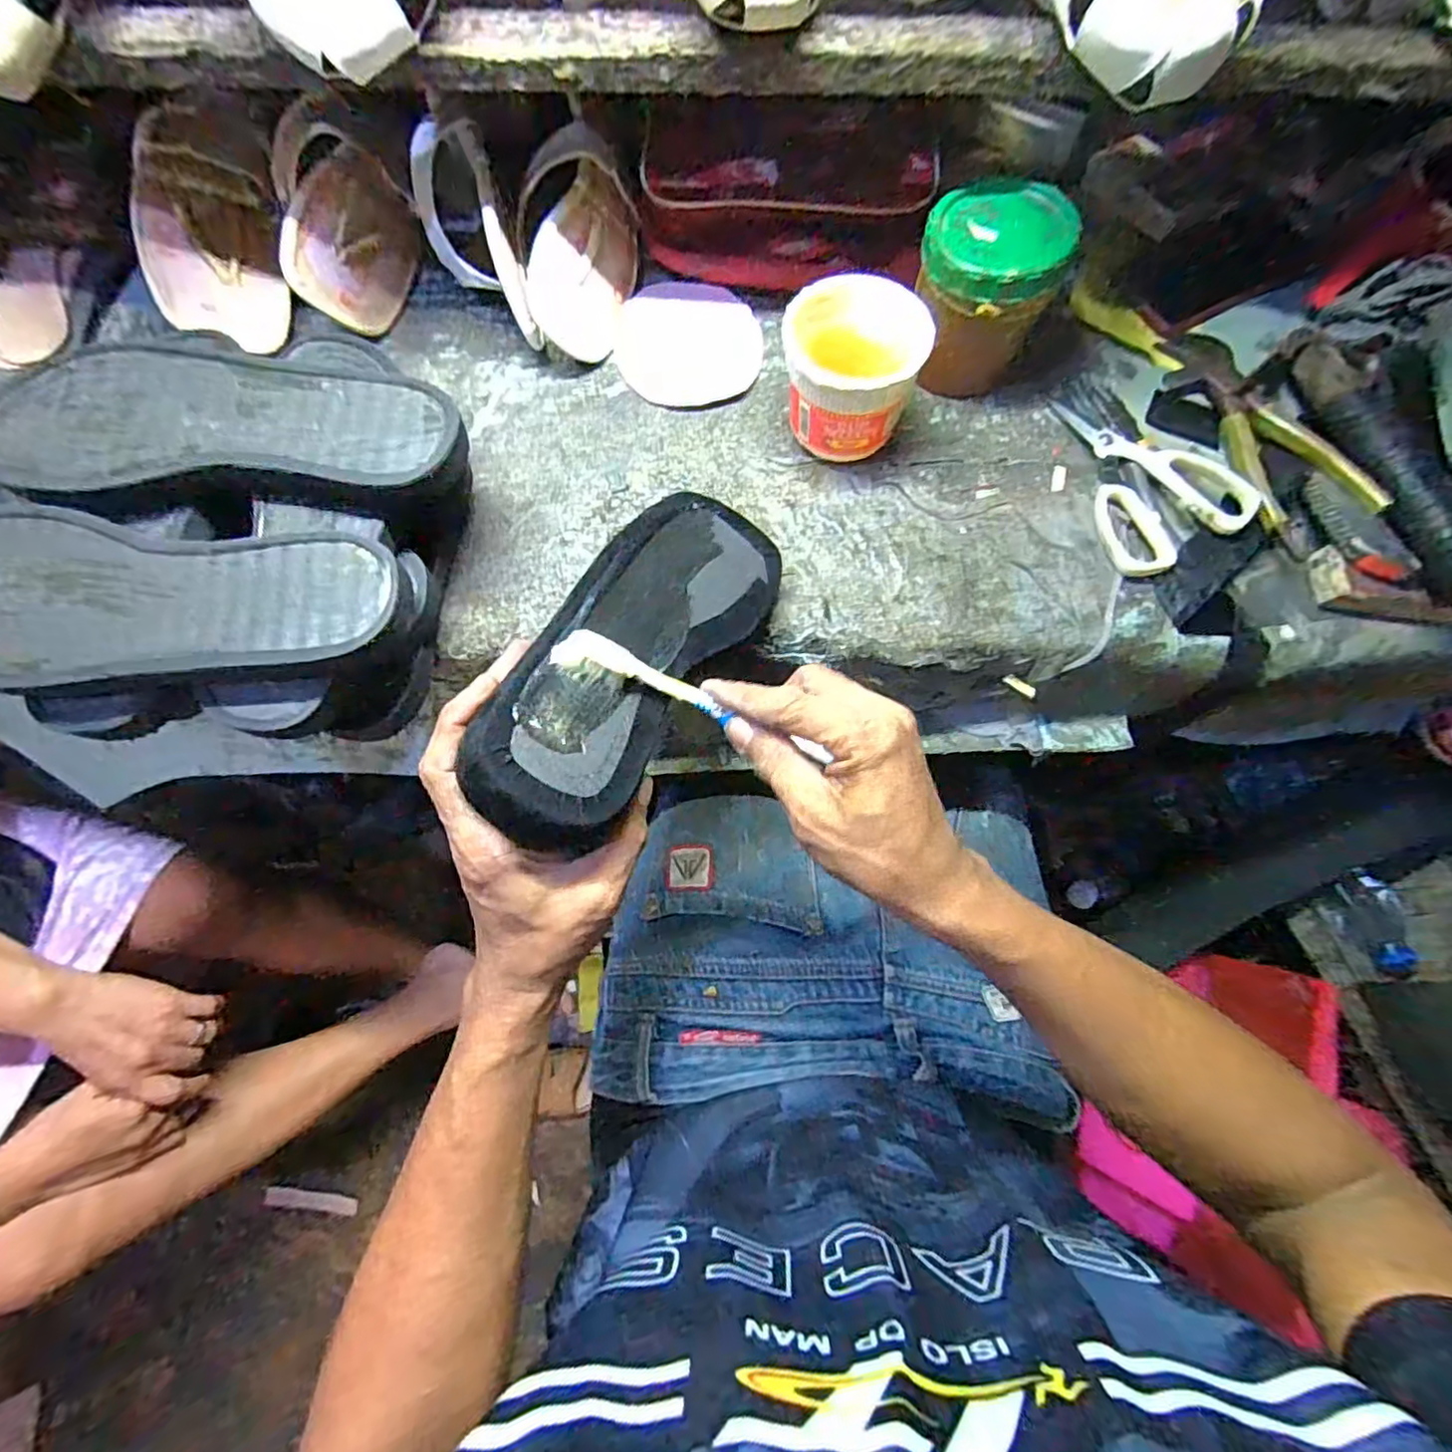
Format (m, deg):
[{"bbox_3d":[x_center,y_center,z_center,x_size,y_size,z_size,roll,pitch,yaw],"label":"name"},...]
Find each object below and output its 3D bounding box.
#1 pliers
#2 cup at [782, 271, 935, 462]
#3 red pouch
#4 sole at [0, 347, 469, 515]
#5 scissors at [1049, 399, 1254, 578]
[{"bbox_3d":[0.383,-0.221,0.460,0.070,0.032,0.190,-16,75,-7],"label":"pliers"},{"bbox_3d":[0.081,-0.237,0.440,0.091,0.089,0.082,26,74,6],"label":"cup"},{"bbox_3d":[0.049,-0.406,0.495,0.228,0.072,0.114,-4,73,-3],"label":"red pouch"},{"bbox_3d":[-0.276,-0.161,0.367,0.254,0.034,0.099,0,73,-2],"label":"sole"},{"bbox_3d":[0.304,-0.186,0.458,0.097,0.021,0.148,-16,75,-7],"label":"scissors"}]

